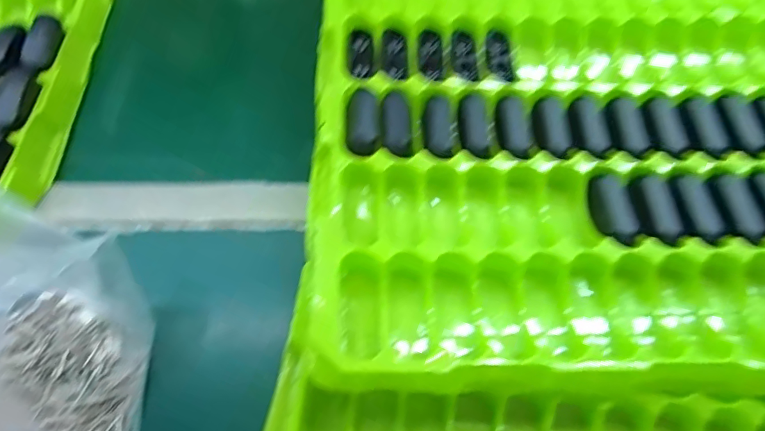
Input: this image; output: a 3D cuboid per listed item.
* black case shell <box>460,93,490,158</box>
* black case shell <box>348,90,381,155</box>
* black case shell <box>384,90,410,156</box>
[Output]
[{"bbox_3d":[0.074,-0.075,0.370,0.025,0.012,0.056,6,58,2],"label":"black case shell"},{"bbox_3d":[-0.015,-0.074,0.361,0.024,0.010,0.055,1,58,-2],"label":"black case shell"},{"bbox_3d":[0.011,-0.074,0.366,0.020,0.008,0.057,2,58,-1],"label":"black case shell"}]

